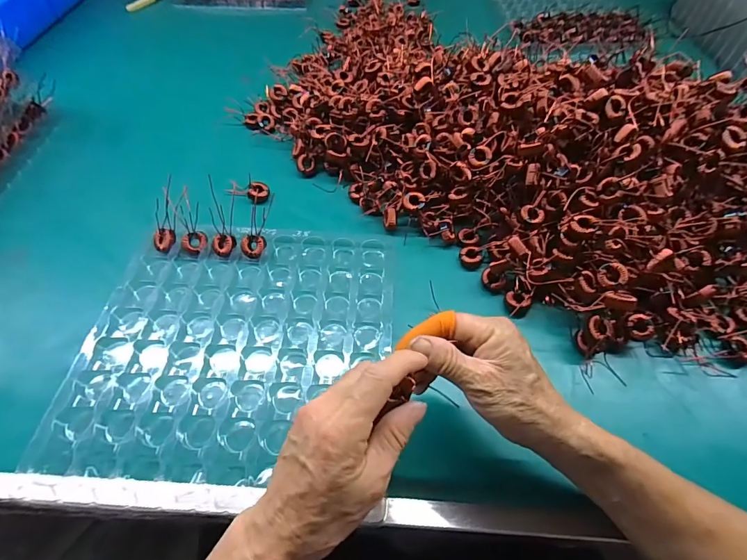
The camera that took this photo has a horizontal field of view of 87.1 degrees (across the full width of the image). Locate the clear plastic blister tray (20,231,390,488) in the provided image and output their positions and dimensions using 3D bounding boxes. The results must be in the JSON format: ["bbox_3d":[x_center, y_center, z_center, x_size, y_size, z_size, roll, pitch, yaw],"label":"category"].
[{"bbox_3d":[-0.128,0.056,0.390,0.285,0.025,0.255,0,55,0],"label":"clear plastic blister tray"}]

